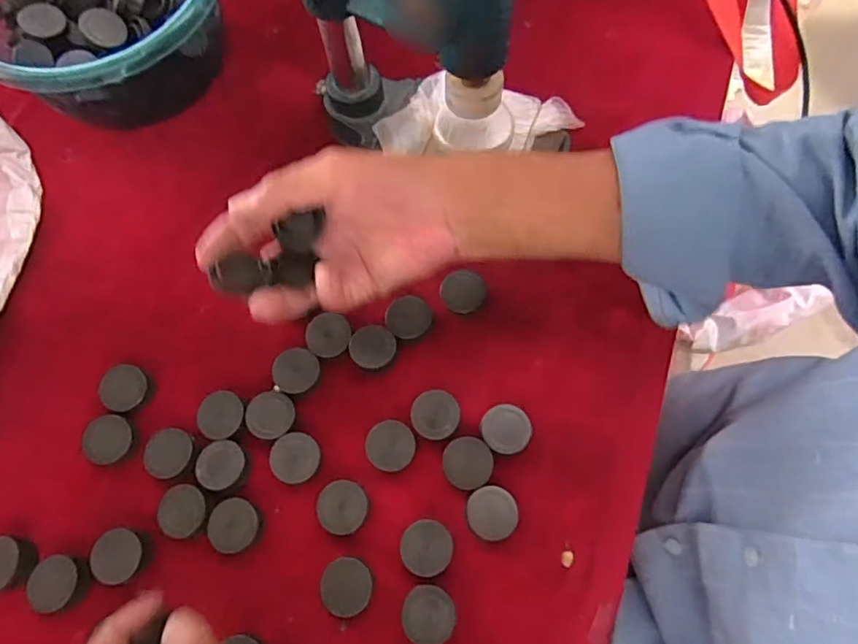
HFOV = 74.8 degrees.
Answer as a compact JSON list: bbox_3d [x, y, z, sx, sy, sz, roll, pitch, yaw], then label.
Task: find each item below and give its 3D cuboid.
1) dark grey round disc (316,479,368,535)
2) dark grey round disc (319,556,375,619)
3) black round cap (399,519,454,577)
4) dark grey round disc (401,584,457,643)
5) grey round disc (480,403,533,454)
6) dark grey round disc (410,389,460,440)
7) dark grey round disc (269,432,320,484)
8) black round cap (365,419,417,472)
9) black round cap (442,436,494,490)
[{"bbox_3d":[-0.056,0.120,0.365,0.031,0.015,0.032,-1,70,2],"label":"dark grey round disc"},{"bbox_3d":[-0.050,0.163,0.347,0.029,0.017,0.031,-1,70,2],"label":"dark grey round disc"},{"bbox_3d":[-0.001,0.142,0.354,0.032,0.011,0.032,6,70,5],"label":"black round cap"},{"bbox_3d":[0.000,0.176,0.338,0.031,0.014,0.031,-1,70,2],"label":"dark grey round disc"},{"bbox_3d":[0.052,0.073,0.380,0.033,0.020,0.032,-1,70,2],"label":"grey round disc"},{"bbox_3d":[0.005,0.064,0.381,0.031,0.017,0.031,5,70,5],"label":"dark grey round disc"},{"bbox_3d":[-0.089,0.091,0.376,0.031,0.010,0.032,-1,70,2],"label":"dark grey round disc"},{"bbox_3d":[-0.025,0.083,0.375,0.032,0.016,0.032,5,70,4],"label":"black round cap"},{"bbox_3d":[0.026,0.092,0.367,0.032,0.012,0.032,-1,70,2],"label":"black round cap"}]

